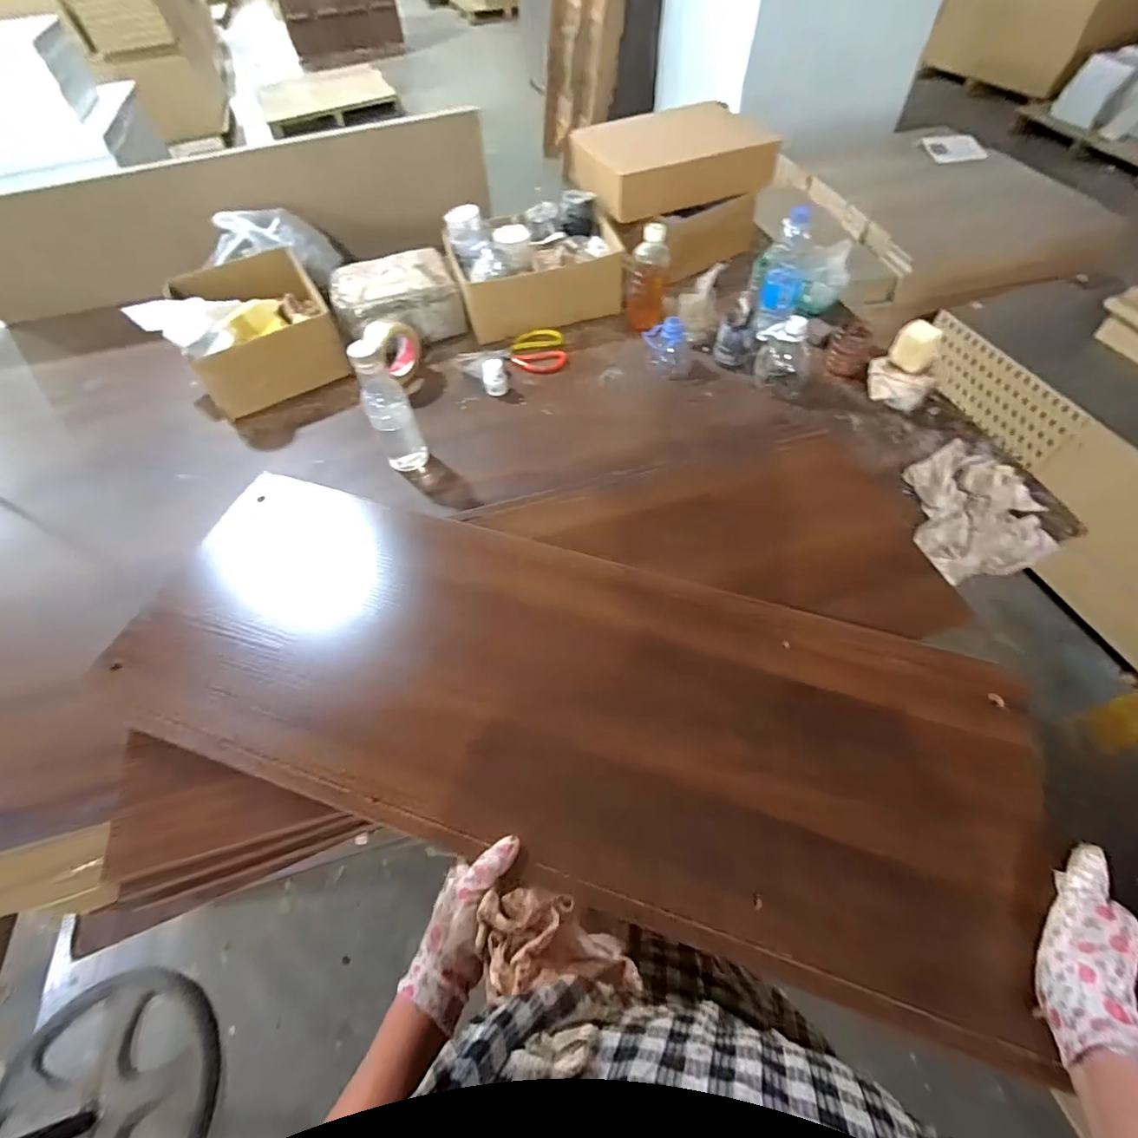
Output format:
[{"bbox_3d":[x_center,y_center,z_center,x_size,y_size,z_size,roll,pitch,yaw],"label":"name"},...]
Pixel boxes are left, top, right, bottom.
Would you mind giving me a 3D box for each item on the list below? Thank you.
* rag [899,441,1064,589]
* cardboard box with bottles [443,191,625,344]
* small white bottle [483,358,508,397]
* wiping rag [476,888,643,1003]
[{"bbox_3d":[0.604,-0.095,0.759,0.177,0.039,0.255,10,57,11],"label":"rag"},{"bbox_3d":[-0.073,-0.634,1.075,0.337,0.159,0.215,-11,56,-3],"label":"cardboard box with bottles"},{"bbox_3d":[-0.137,-0.351,0.950,0.044,0.052,0.038,-15,56,-6],"label":"small white bottle"},{"bbox_3d":[-0.010,0.301,0.406,0.125,0.047,0.070,14,57,1],"label":"wiping rag"}]

